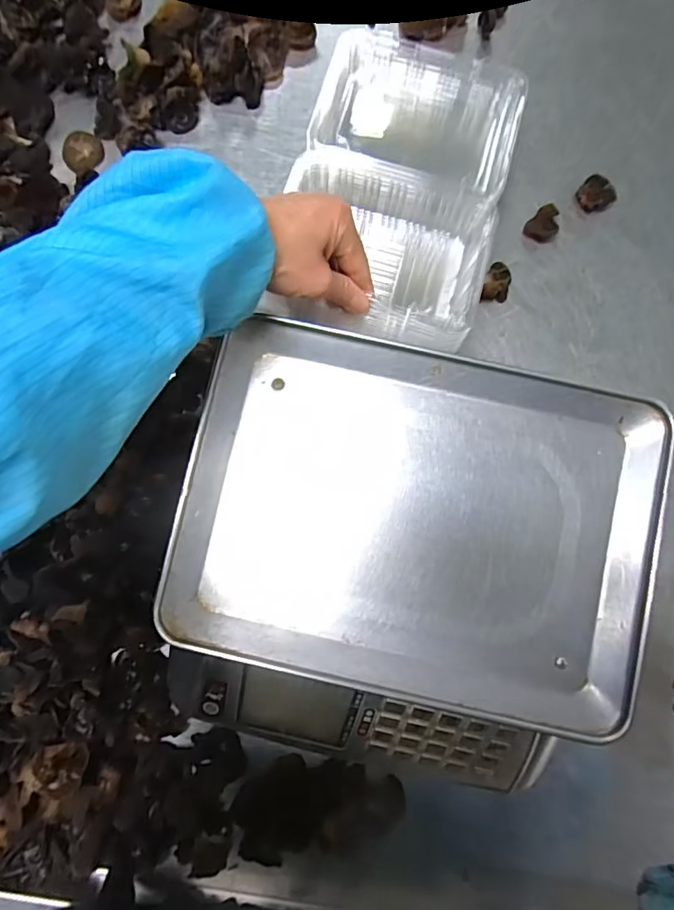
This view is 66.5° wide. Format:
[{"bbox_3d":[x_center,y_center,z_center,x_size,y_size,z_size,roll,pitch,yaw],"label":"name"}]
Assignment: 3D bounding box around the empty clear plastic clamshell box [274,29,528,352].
[{"bbox_3d":[0.054,-0.227,0.437,0.174,0.055,0.265,18,87,2],"label":"empty clear plastic clamshell box"}]

